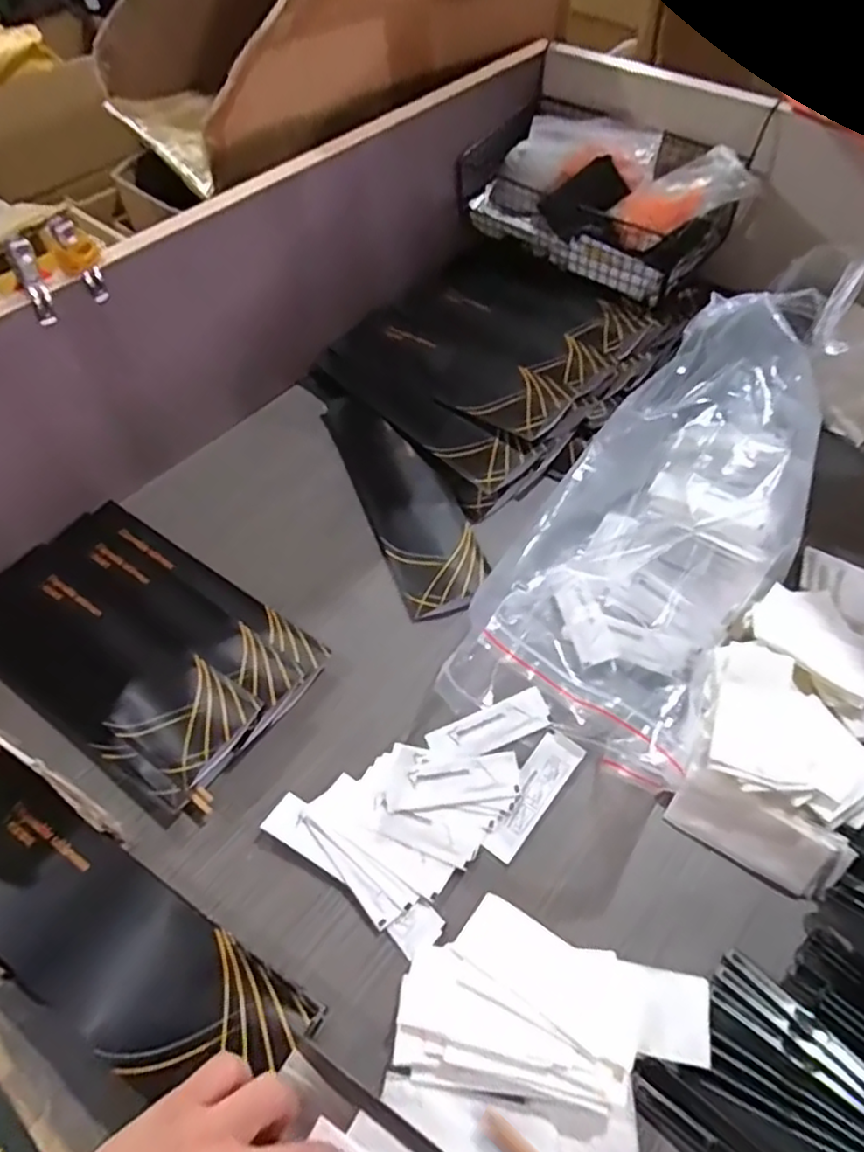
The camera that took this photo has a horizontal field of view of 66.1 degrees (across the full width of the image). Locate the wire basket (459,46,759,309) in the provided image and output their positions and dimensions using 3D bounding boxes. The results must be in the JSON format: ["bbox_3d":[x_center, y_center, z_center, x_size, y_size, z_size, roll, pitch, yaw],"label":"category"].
[{"bbox_3d":[0.188,-0.419,0.730,0.289,0.103,0.152,34,63,22],"label":"wire basket"}]

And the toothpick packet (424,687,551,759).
[{"bbox_3d":[0.044,0.113,0.496,0.093,0.008,0.031,-21,58,-13],"label":"toothpick packet"}]

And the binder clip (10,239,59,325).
[{"bbox_3d":[-0.285,-0.211,0.477,0.018,0.062,0.015,-21,58,-13],"label":"binder clip"}]

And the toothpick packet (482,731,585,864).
[{"bbox_3d":[0.071,0.154,0.471,0.030,0.004,0.098,32,62,21],"label":"toothpick packet"}]

